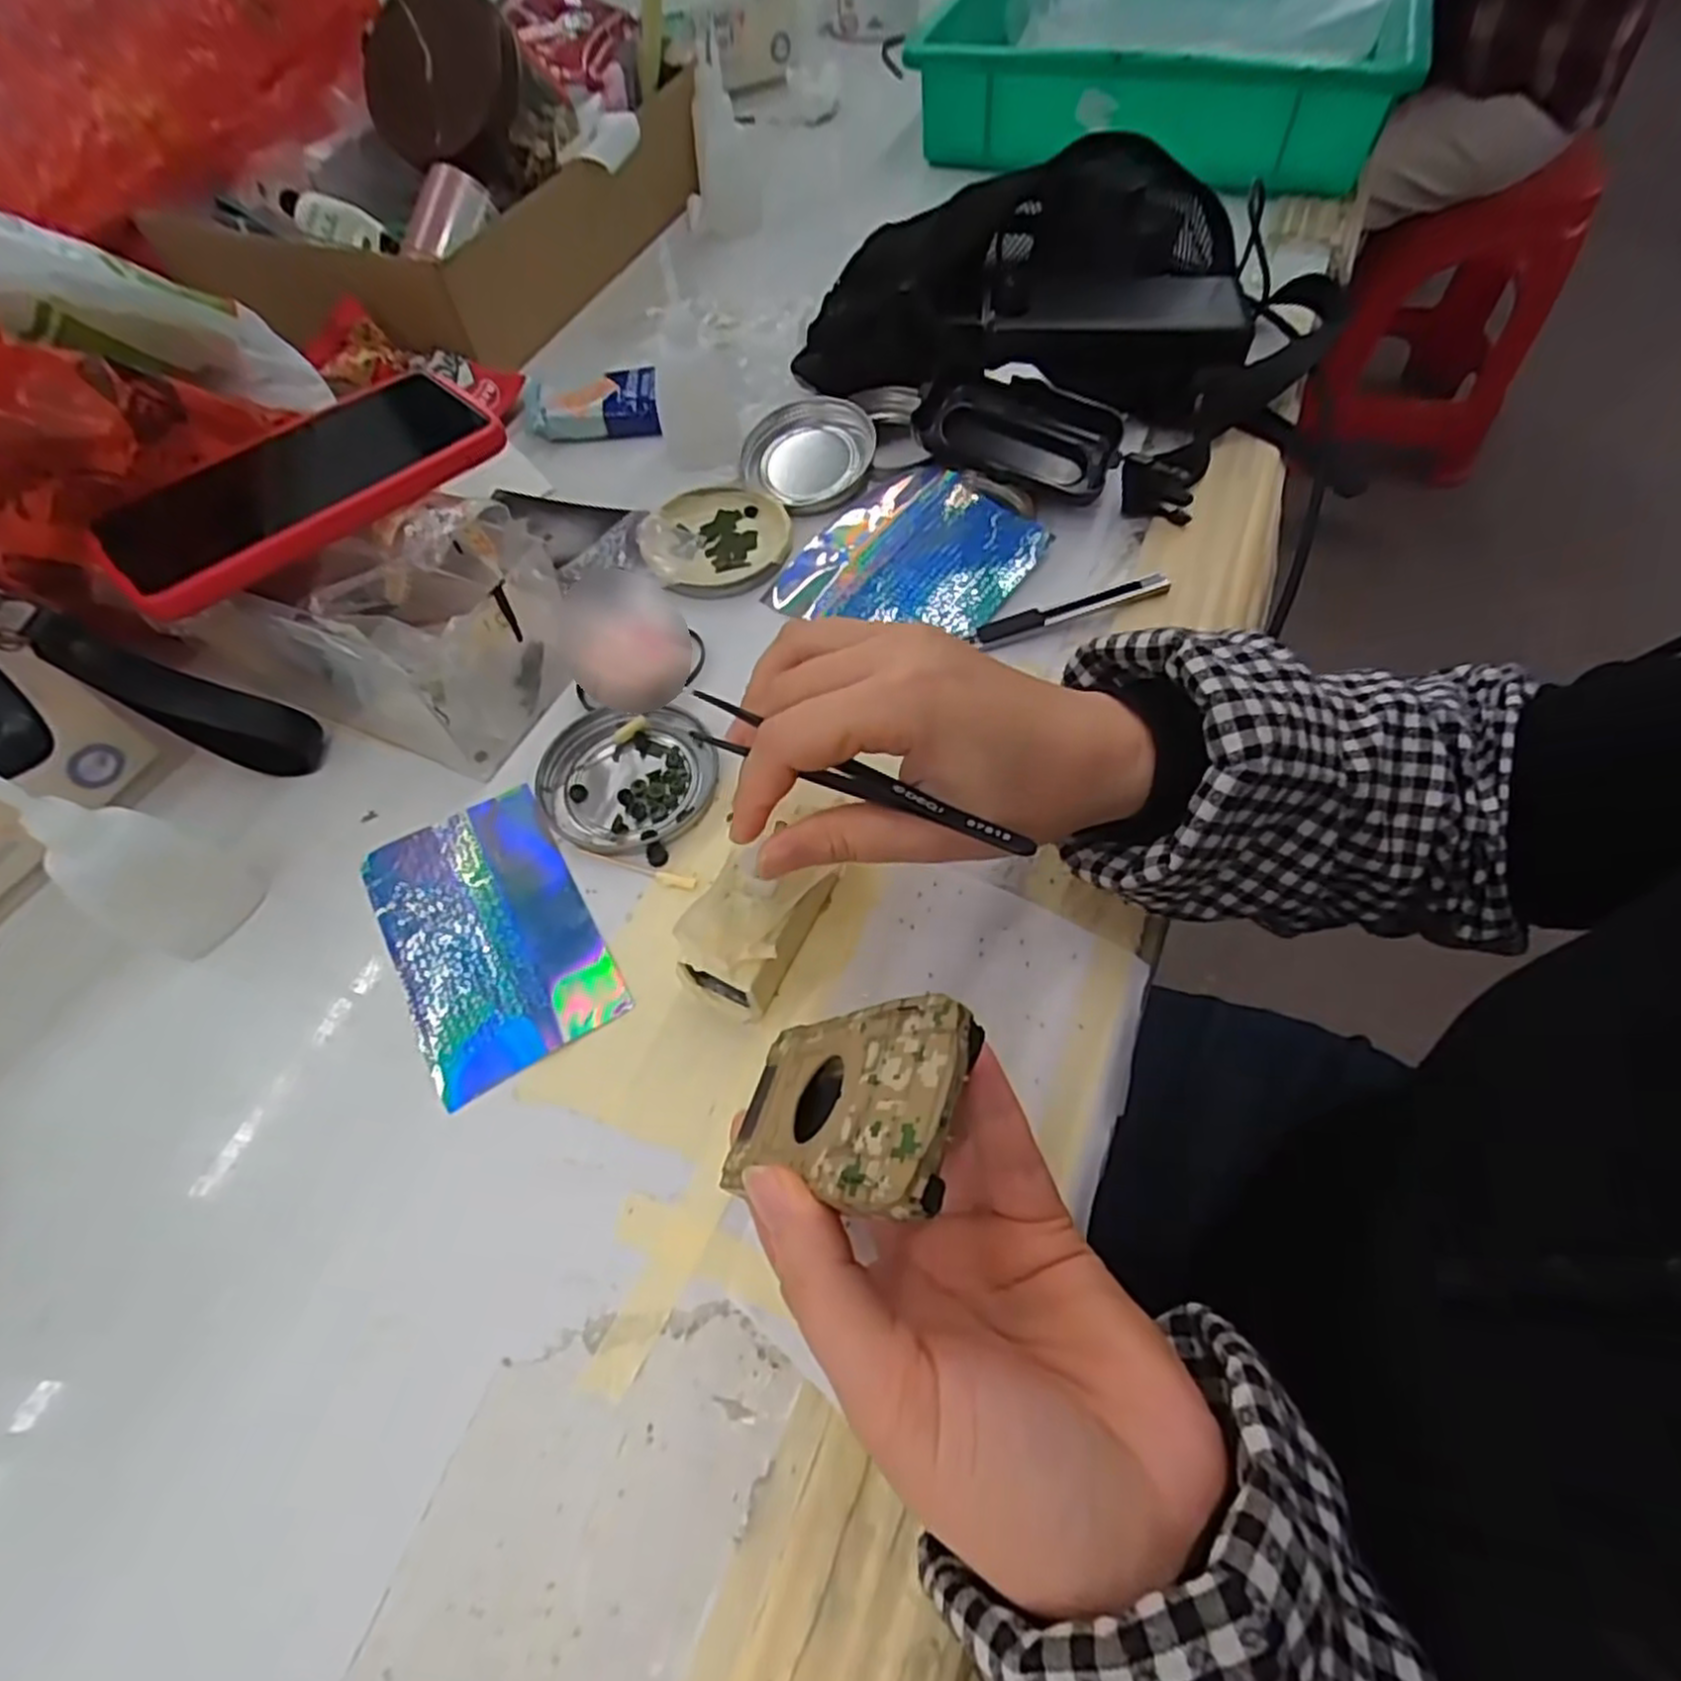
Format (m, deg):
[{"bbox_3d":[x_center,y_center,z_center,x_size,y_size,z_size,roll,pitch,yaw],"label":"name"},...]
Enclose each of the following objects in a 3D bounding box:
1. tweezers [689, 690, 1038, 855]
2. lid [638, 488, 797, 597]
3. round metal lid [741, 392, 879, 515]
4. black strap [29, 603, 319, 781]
[{"bbox_3d":[0.003,-0.020,0.250,0.121,0.004,0.018,24,64,14],"label":"tweezers"},{"bbox_3d":[-0.069,-0.166,0.435,0.079,0.013,0.081,-1,60,2],"label":"lid"},{"bbox_3d":[-0.018,-0.229,0.462,0.078,0.014,0.078,-1,60,2],"label":"round metal lid"},{"bbox_3d":[-0.282,-0.060,0.341,0.025,0.101,0.025,-22,51,38],"label":"black strap"}]

